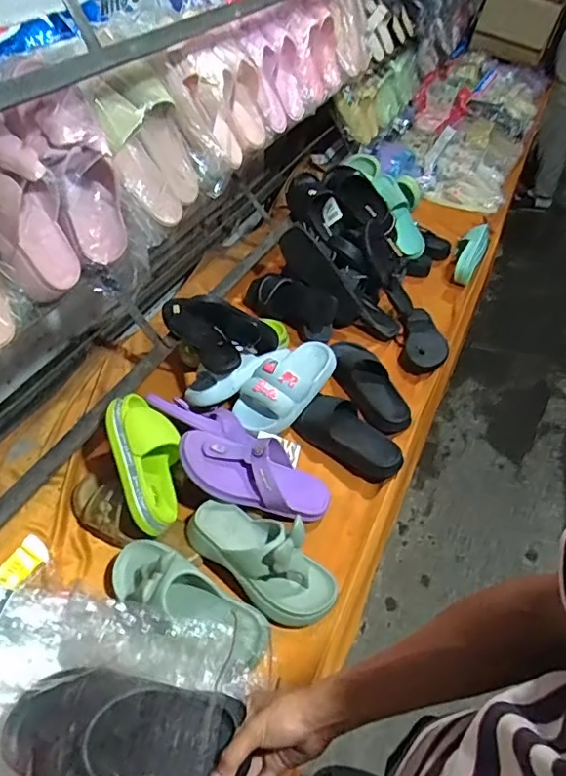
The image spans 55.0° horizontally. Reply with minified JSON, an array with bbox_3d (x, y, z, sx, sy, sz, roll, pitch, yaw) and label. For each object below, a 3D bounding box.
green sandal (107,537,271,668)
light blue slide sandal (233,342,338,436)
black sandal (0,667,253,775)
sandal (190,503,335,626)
[{"bbox_3d":[-0.130,0.281,0.738,0.247,0.082,0.089,26,50,20],"label":"green sandal"},{"bbox_3d":[0.018,-0.015,1.040,0.111,0.075,0.240,34,53,26],"label":"light blue slide sandal"},{"bbox_3d":[-0.153,0.327,0.527,0.220,0.072,0.094,3,46,0],"label":"black sandal"},{"bbox_3d":[-0.031,0.240,0.802,0.233,0.087,0.105,34,53,26],"label":"sandal"}]

